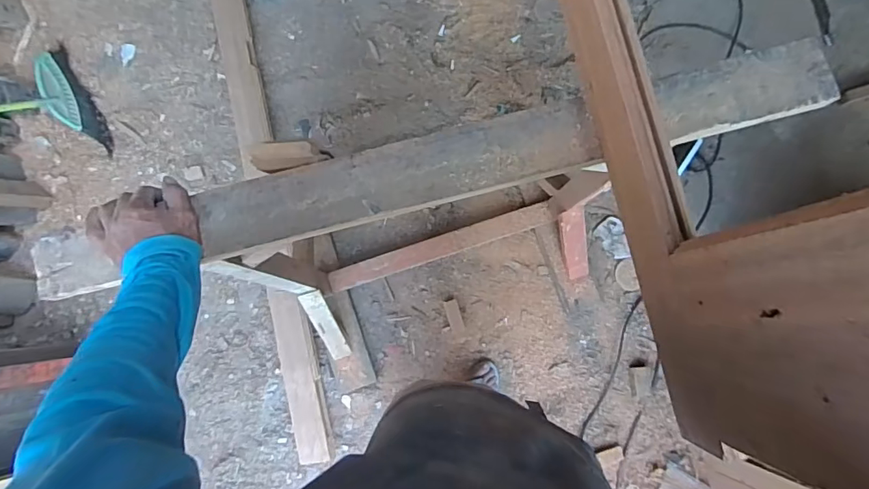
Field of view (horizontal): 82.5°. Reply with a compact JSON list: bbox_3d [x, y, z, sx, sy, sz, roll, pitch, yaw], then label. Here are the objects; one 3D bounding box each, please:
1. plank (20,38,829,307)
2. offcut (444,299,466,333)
[{"bbox_3d":[0.003,-0.095,0.630,1.009,0.030,0.089,-14,82,0],"label":"plank"},{"bbox_3d":[0.060,0.210,1.451,0.040,0.008,0.093,-16,82,-2],"label":"offcut"}]

